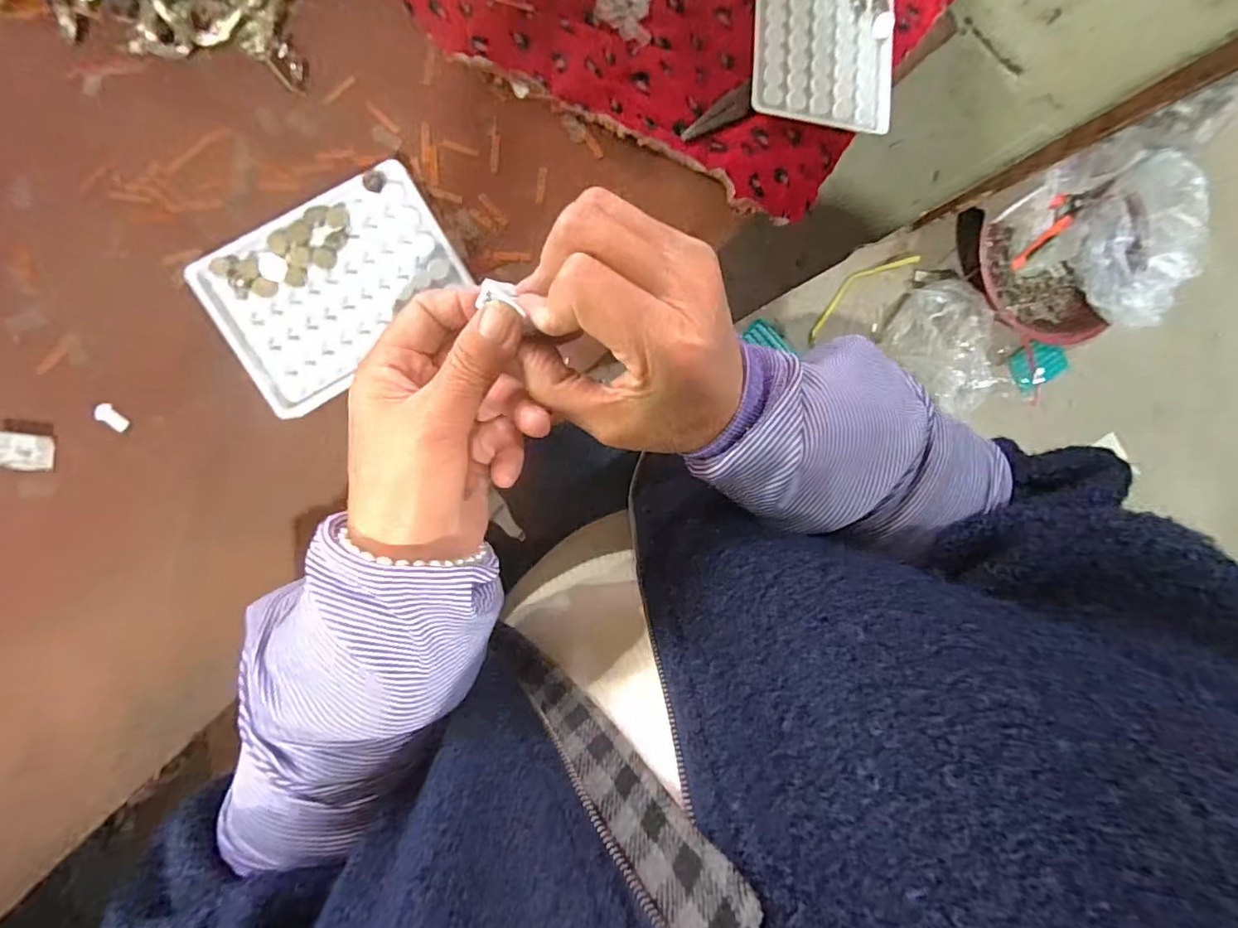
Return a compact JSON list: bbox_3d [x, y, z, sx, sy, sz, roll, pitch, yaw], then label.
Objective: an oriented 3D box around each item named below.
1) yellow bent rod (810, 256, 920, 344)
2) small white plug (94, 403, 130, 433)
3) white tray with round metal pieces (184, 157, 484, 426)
[{"bbox_3d":[0.495,-0.365,1.122,0.284,0.019,0.065,-38,111,-2],"label":"yellow bent rod"},{"bbox_3d":[-0.289,-0.027,0.306,0.020,0.004,0.009,37,89,-7],"label":"small white plug"},{"bbox_3d":[-0.158,-0.099,0.308,0.132,0.021,0.094,-31,96,-4],"label":"white tray with round metal pieces"}]

